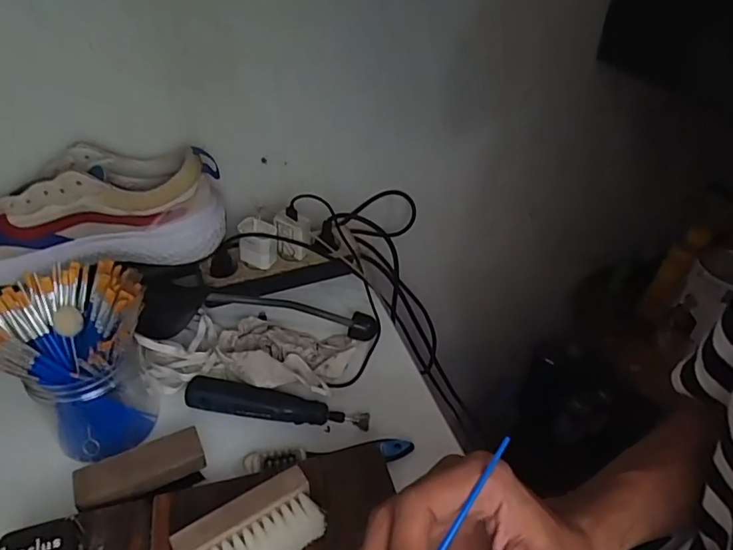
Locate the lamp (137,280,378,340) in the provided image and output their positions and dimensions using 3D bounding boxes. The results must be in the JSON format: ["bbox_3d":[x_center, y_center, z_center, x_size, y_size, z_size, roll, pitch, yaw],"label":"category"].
[{"bbox_3d":[-0.120,0.041,0.573,0.261,0.055,0.065,-2,38,-7],"label":"lamp"}]

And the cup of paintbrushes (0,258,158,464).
[{"bbox_3d":[-0.241,0.076,0.443,0.113,0.142,0.101,-10,40,-17],"label":"cup of paintbrushes"}]

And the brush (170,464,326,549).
[{"bbox_3d":[-0.078,0.178,0.351,0.092,0.037,0.043,-21,44,-28],"label":"brush"}]

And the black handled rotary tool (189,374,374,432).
[{"bbox_3d":[-0.085,0.123,0.489,0.174,0.020,0.028,7,38,5],"label":"black handled rotary tool"}]

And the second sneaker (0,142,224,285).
[{"bbox_3d":[-0.297,-0.063,0.524,0.289,0.096,0.094,-7,39,-14],"label":"second sneaker"}]

